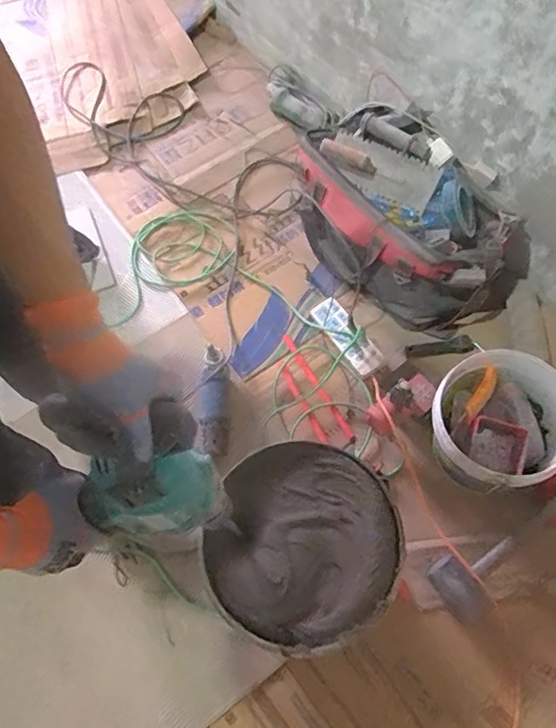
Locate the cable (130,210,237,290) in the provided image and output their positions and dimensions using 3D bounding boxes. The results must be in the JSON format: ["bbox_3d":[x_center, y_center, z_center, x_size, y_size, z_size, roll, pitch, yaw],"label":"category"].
[{"bbox_3d":[-0.263,-0.324,1.467,0.286,0.019,0.257,-12,65,-3],"label":"cable"}]

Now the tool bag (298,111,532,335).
[{"bbox_3d":[0.297,-0.334,1.264,0.570,0.303,0.301,37,72,18],"label":"tool bag"}]

